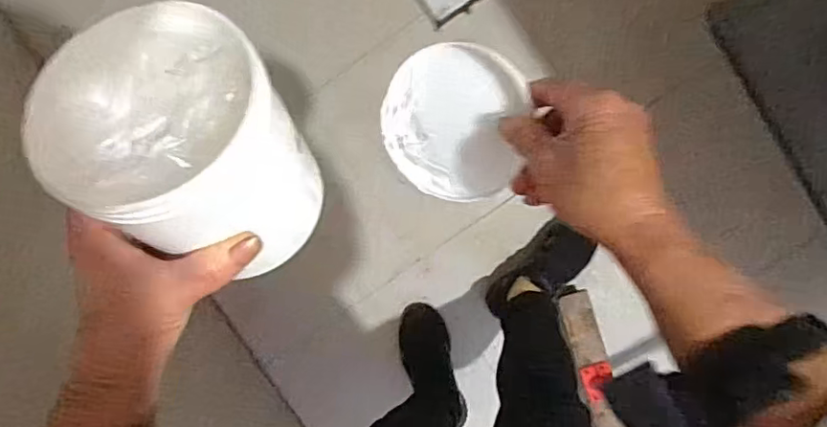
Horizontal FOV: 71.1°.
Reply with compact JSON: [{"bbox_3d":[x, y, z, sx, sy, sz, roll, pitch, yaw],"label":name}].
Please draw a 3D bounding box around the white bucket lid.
[{"bbox_3d":[0.026,-0.066,0.424,0.106,0.019,0.110,6,106,20],"label":"white bucket lid"}]

